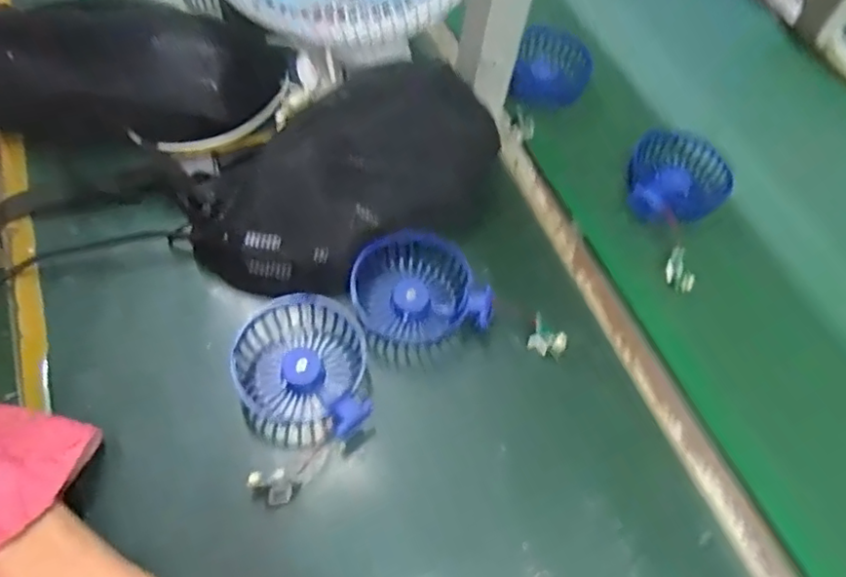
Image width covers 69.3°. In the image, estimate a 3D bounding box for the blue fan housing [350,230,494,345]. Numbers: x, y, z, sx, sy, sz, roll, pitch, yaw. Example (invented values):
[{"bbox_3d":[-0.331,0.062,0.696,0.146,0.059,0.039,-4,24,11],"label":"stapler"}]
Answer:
[{"bbox_3d":[-0.004,0.001,0.462,0.094,0.032,0.082,-12,61,-8],"label":"blue fan housing"}]

